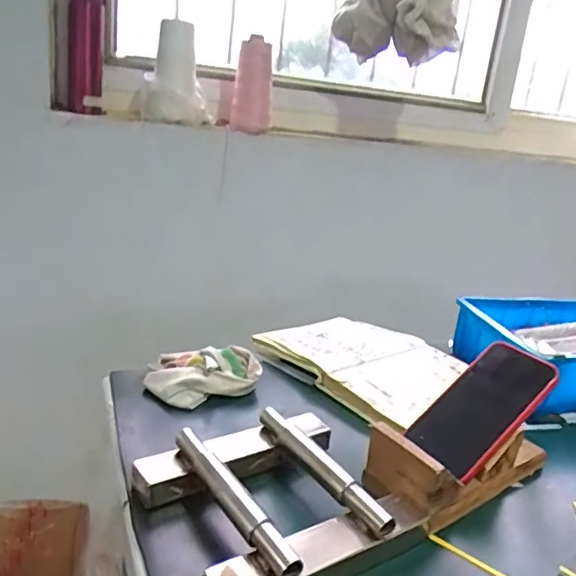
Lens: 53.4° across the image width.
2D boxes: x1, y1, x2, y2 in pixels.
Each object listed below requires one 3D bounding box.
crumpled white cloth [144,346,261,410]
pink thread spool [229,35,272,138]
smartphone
[{"bbox_3d":[-0.098,0.102,0.676,0.133,0.041,0.075,4,19,-8],"label":"crumpled white cloth"},{"bbox_3d":[-0.072,-0.399,1.146,0.079,0.167,0.079,6,19,-4],"label":"pink thread spool"},{"bbox_3d":[0.194,0.118,0.578,0.146,0.016,0.080,-46,38,-10],"label":"smartphone"}]

